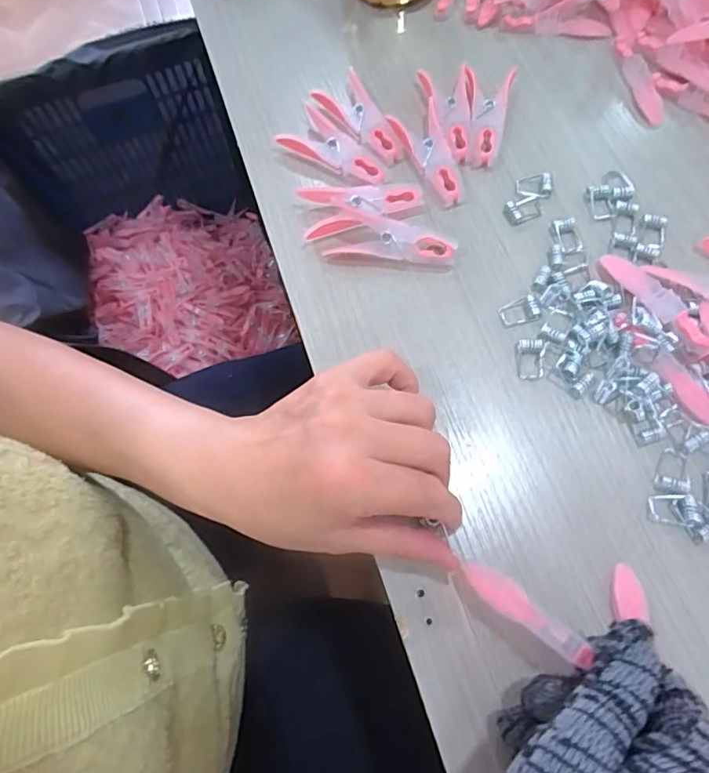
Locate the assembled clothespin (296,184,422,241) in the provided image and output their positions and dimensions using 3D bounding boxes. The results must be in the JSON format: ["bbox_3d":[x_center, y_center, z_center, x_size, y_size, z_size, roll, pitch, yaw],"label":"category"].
[{"bbox_3d":[0.005,-0.115,0.331,0.076,0.015,0.031,-9,70,-2],"label":"assembled clothespin"}]

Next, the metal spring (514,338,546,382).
[{"bbox_3d":[0.100,-0.016,0.295,0.016,0.004,0.024,0,70,1],"label":"metal spring"}]

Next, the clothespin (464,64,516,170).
[{"bbox_3d":[0.088,-0.182,0.350,0.032,0.012,0.076,8,70,4],"label":"clothespin"}]

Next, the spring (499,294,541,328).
[{"bbox_3d":[0.097,-0.044,0.305,0.023,0.004,0.016,-15,70,-4],"label":"spring"}]

